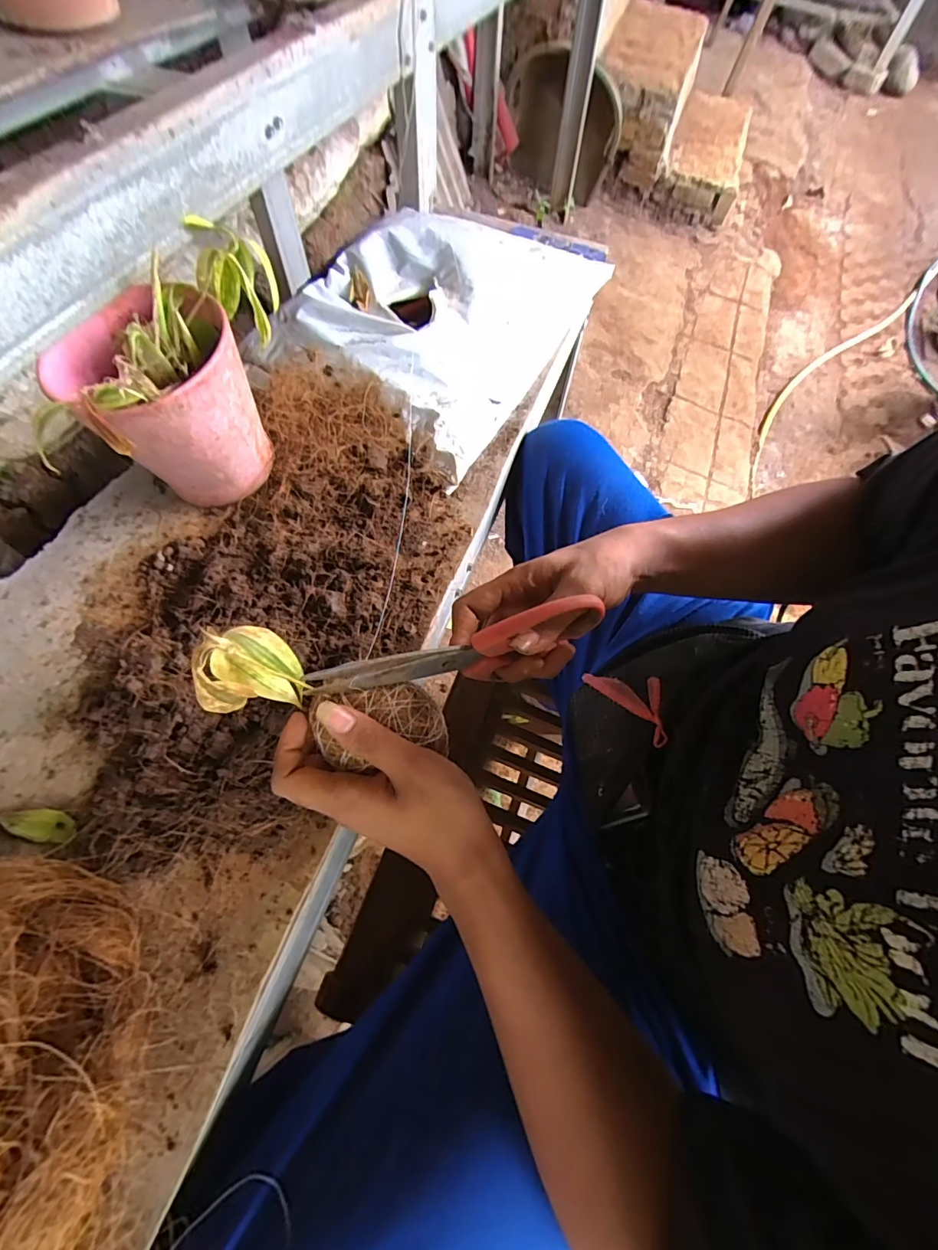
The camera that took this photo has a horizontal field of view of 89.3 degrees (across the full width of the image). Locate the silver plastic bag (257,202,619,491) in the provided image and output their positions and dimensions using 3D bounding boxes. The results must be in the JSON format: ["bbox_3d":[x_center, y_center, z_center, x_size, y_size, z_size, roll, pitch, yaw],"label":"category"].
[{"bbox_3d":[-0.041,-0.402,0.636,0.333,0.096,0.458,22,64,8],"label":"silver plastic bag"}]

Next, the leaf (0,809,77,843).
[{"bbox_3d":[-0.323,0.148,0.353,0.063,0.004,0.021,4,63,-1],"label":"leaf"}]

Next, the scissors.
[{"bbox_3d":[-0.004,0.019,0.297,0.178,0.056,0.013,-15,65,-7],"label":"scissors"}]

